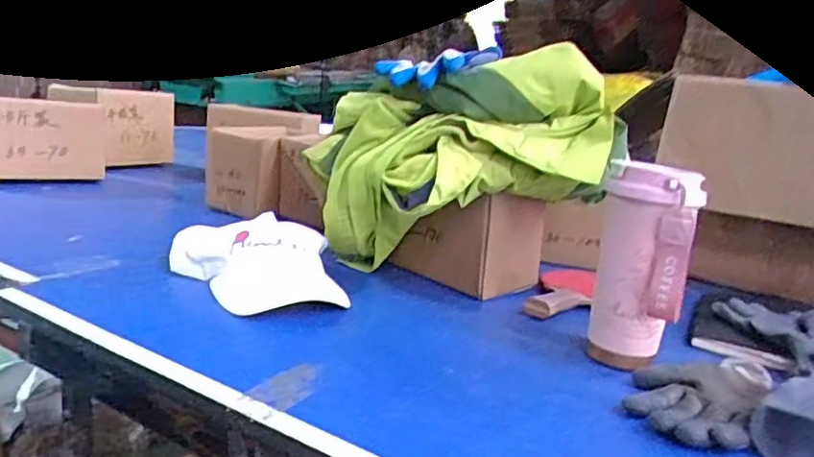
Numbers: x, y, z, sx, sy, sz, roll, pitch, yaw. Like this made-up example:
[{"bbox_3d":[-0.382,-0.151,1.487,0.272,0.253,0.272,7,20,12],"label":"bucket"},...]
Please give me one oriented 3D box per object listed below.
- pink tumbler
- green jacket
[{"bbox_3d":[0.217,0.036,0.585,0.080,0.186,0.075,12,14,21],"label":"pink tumbler"},{"bbox_3d":[0.047,-0.085,0.721,0.362,0.189,0.136,-18,6,17],"label":"green jacket"}]

